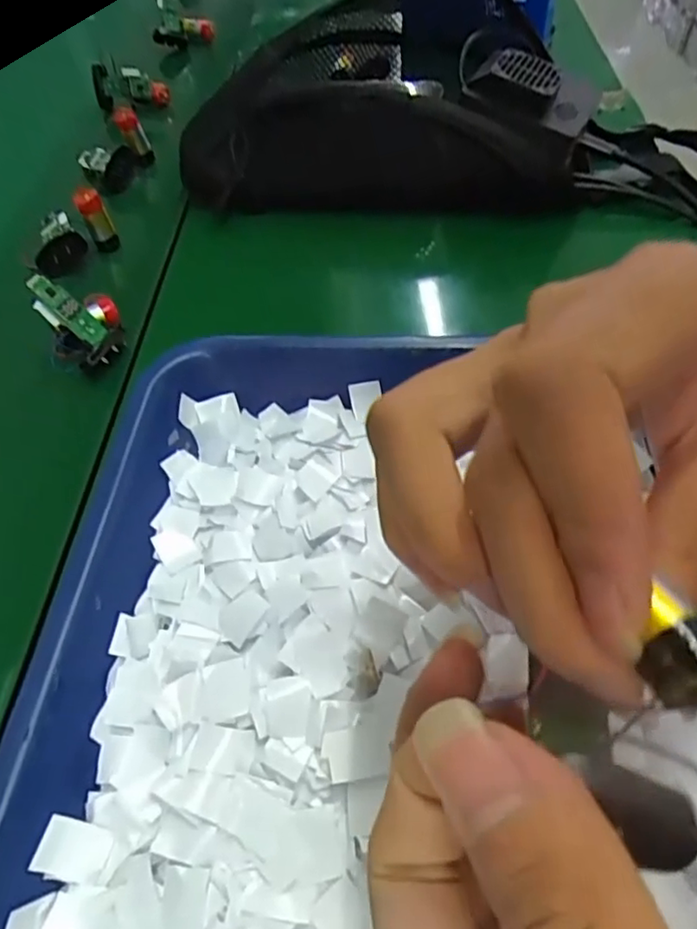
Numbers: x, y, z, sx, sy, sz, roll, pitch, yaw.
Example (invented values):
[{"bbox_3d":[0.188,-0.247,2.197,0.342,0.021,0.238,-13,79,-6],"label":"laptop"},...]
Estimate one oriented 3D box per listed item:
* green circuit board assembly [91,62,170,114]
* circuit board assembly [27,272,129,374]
[{"bbox_3d":[-0.183,-0.315,0.521,0.060,0.033,0.024,-4,52,-19],"label":"green circuit board assembly"},{"bbox_3d":[-0.148,-0.082,0.340,0.037,0.044,0.042,-21,55,-14],"label":"circuit board assembly"}]

